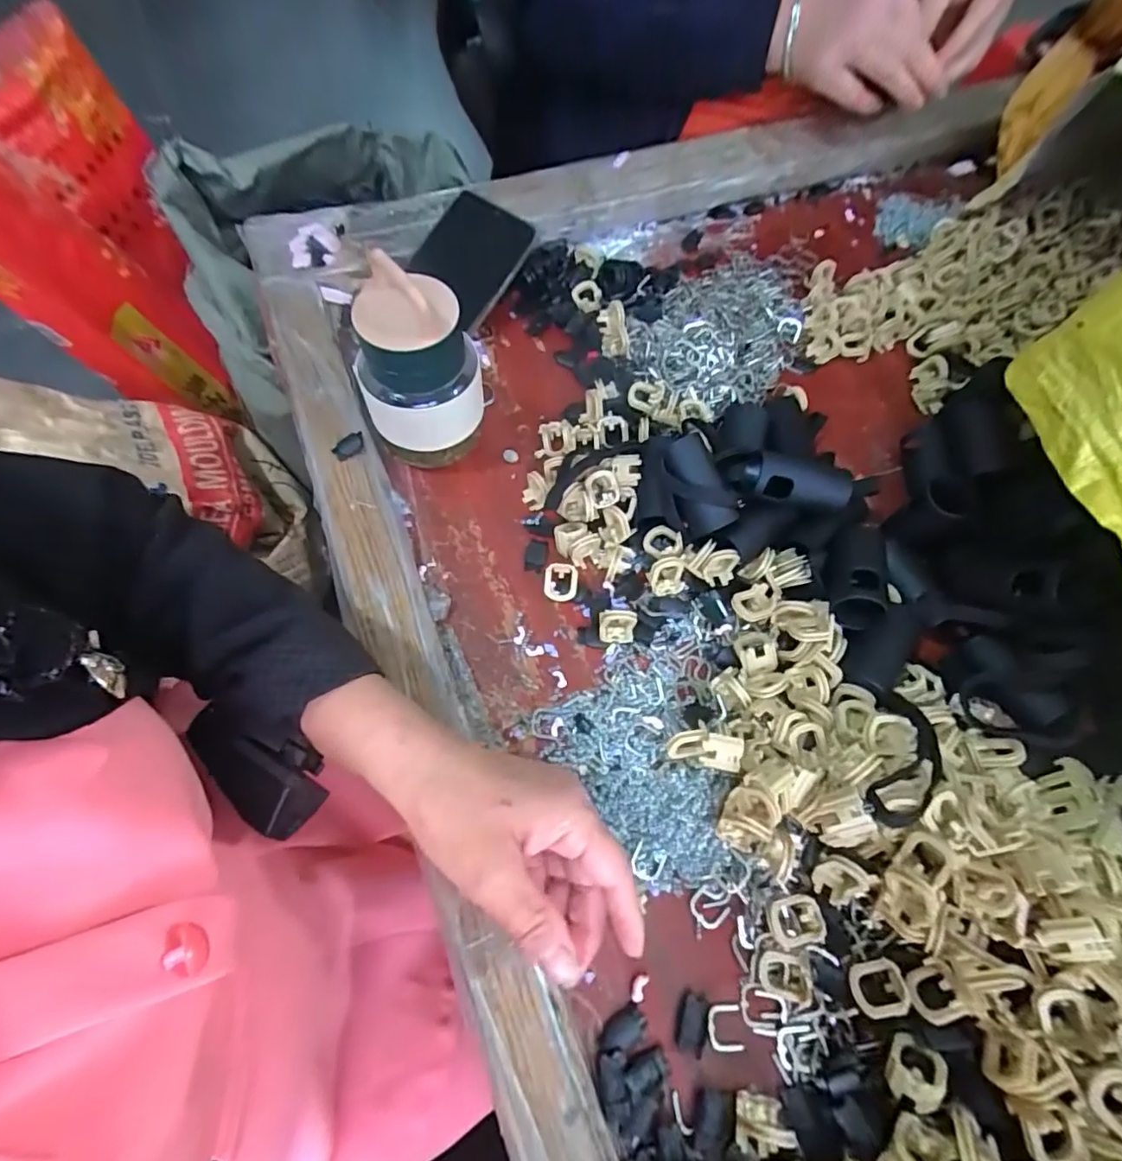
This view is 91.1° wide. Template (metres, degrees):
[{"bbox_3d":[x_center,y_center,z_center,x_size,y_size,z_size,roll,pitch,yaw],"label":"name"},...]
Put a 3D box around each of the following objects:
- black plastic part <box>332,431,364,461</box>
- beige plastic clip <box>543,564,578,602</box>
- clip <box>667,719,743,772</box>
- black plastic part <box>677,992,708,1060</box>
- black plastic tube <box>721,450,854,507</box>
[{"bbox_3d":[-0.148,-0.094,0.385,0.023,0.009,0.015,-32,70,-14],"label":"black plastic part"},{"bbox_3d":[0.000,0.002,0.364,0.024,0.009,0.024,0,91,4],"label":"beige plastic clip"},{"bbox_3d":[0.081,0.093,0.308,0.038,0.027,0.020,15,67,6],"label":"clip"},{"bbox_3d":[0.066,0.221,0.274,0.014,0.004,0.025,12,67,5],"label":"black plastic part"},{"bbox_3d":[0.147,-0.062,0.362,0.071,0.039,0.035,14,68,-10],"label":"black plastic tube"}]

